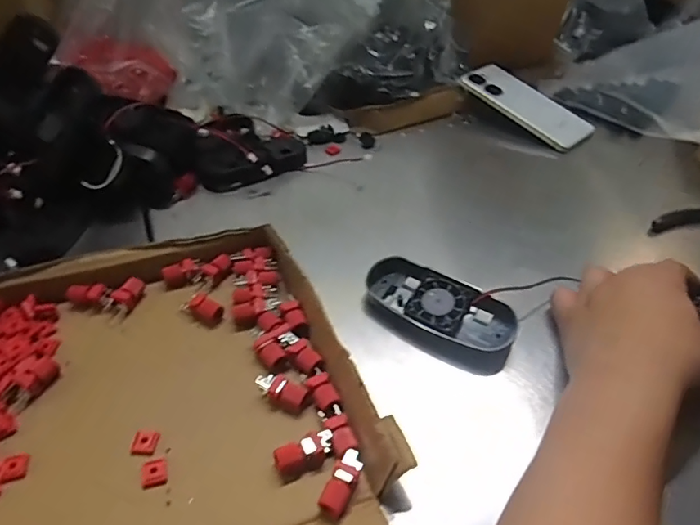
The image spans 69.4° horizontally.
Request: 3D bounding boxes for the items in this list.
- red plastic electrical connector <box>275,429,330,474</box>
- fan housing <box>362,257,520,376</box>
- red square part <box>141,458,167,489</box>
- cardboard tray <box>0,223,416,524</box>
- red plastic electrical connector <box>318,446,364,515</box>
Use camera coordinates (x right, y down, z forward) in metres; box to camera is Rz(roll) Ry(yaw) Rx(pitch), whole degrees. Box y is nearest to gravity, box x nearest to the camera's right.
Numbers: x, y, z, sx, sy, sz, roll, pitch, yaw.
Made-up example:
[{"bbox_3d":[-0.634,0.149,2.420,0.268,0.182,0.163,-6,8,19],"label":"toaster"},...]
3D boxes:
[{"bbox_3d":[-0.026,0.108,0.288,0.033,0.008,0.014,-13,43,-16],"label":"red plastic electrical connector"},{"bbox_3d":[0.064,0.040,0.379,0.113,0.036,0.053,22,45,23],"label":"fan housing"},{"bbox_3d":[-0.109,0.117,0.281,0.012,0.004,0.015,-13,43,-16],"label":"red square part"},{"bbox_3d":[-0.162,0.090,0.295,0.332,0.034,0.263,-11,42,-13],"label":"cardboard tray"},{"bbox_3d":[-0.004,0.121,0.275,0.014,0.013,0.036,15,43,16],"label":"red plastic electrical connector"}]

